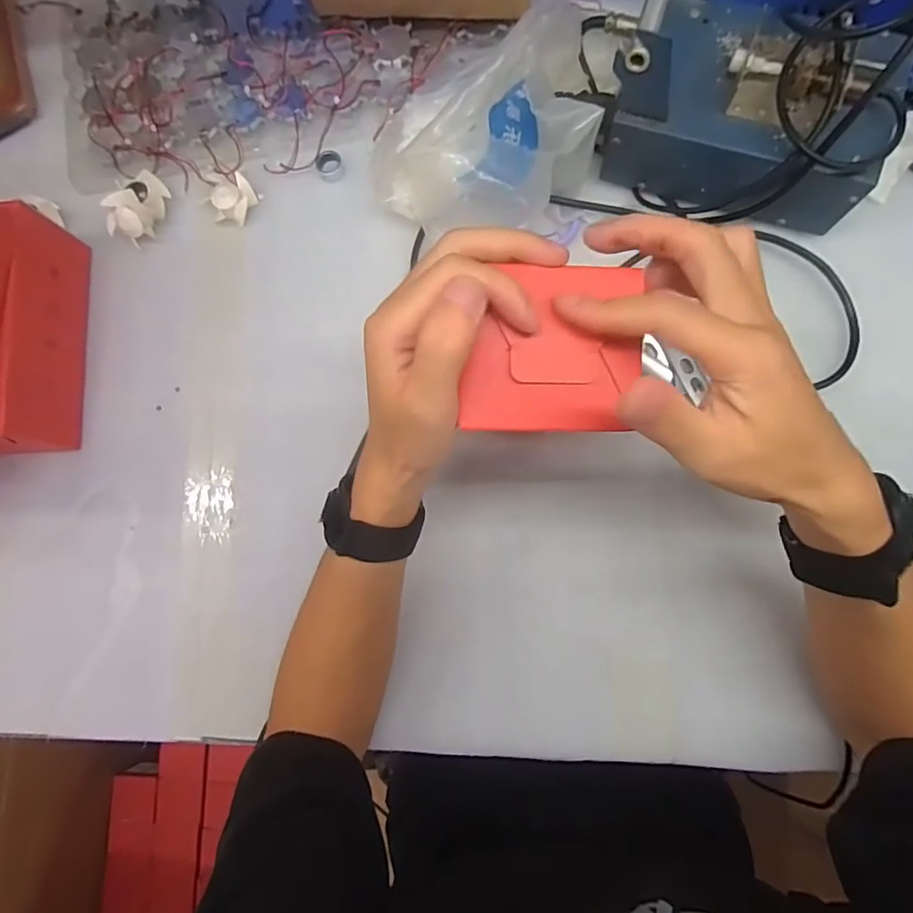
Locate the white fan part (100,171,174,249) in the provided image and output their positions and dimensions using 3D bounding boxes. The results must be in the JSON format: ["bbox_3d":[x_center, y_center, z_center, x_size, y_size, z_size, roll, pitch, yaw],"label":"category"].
[{"bbox_3d":[-0.270,-0.215,0.463,0.034,0.031,0.062,27,86,8],"label":"white fan part"}]

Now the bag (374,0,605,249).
[{"bbox_3d":[0.018,-0.247,0.405,0.169,0.084,0.162,-1,82,5],"label":"bag"}]

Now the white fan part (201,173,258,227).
[{"bbox_3d":[-0.196,-0.223,0.464,0.043,0.011,0.041,28,86,9],"label":"white fan part"}]

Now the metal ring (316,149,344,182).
[{"bbox_3d":[-0.109,-0.250,0.465,0.022,0.012,0.021,-1,82,6],"label":"metal ring"}]

